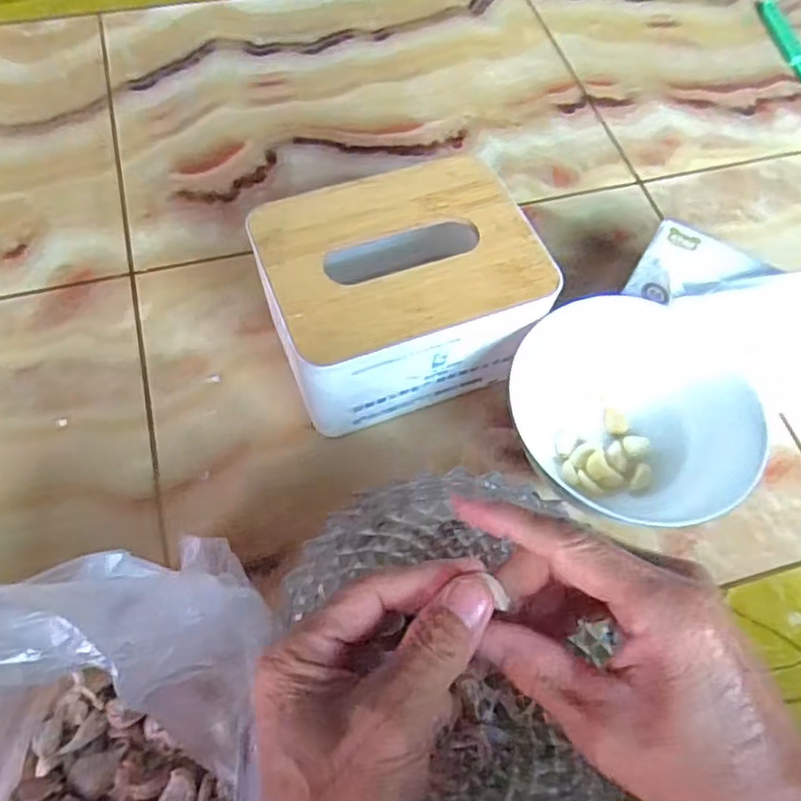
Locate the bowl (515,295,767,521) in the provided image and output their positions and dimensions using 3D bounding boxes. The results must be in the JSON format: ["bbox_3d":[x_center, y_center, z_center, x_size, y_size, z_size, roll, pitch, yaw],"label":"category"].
[{"bbox_3d":[0.134,0.007,0.400,0.136,0.068,0.118,15,61,5],"label":"bowl"}]

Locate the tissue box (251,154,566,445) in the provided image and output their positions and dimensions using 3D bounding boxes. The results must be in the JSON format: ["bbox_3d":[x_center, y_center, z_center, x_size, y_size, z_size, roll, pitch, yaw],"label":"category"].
[{"bbox_3d":[-0.002,-0.061,0.412,0.157,0.096,0.119,-18,64,-13],"label":"tissue box"}]

